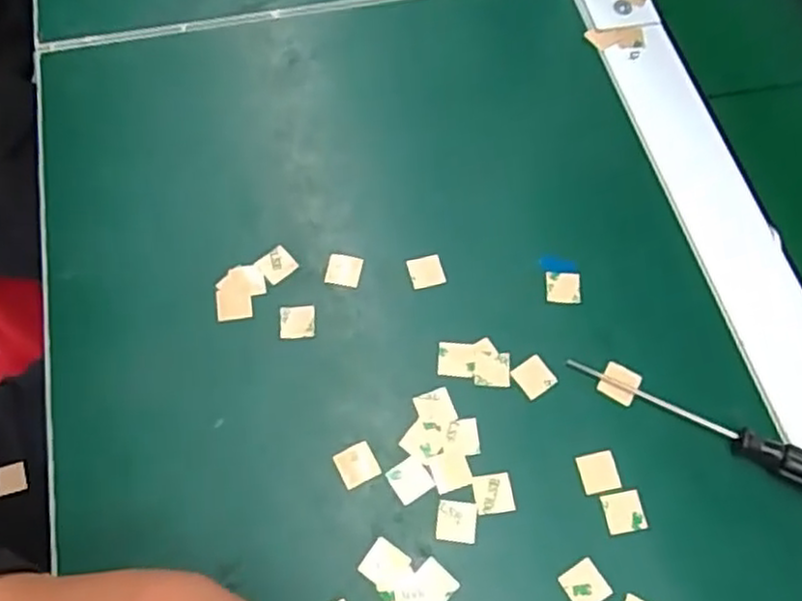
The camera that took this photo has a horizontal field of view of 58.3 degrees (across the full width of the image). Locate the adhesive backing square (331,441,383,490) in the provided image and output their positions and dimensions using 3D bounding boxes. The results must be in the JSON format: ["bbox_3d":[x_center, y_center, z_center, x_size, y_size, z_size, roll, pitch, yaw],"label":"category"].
[{"bbox_3d":[-0.018,0.067,0.294,0.016,0.004,0.016,-23,73,-15],"label":"adhesive backing square"}]

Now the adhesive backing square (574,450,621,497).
[{"bbox_3d":[0.081,0.071,0.295,0.015,0.004,0.016,-12,71,-3],"label":"adhesive backing square"}]

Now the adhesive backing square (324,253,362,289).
[{"bbox_3d":[-0.027,-0.014,0.333,0.015,0.004,0.014,13,73,-4],"label":"adhesive backing square"}]

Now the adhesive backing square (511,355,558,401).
[{"bbox_3d":[0.058,0.034,0.313,0.016,0.004,0.015,-35,76,-13],"label":"adhesive backing square"}]

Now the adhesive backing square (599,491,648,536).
[{"bbox_3d":[0.090,0.085,0.289,0.016,0.004,0.015,-10,67,-3],"label":"adhesive backing square"}]

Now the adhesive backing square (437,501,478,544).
[{"bbox_3d":[0.022,0.088,0.286,0.016,0.004,0.016,7,65,1],"label":"adhesive backing square"}]

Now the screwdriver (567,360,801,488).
[{"bbox_3d":[0.134,0.053,0.297,0.130,0.014,0.012,29,67,12],"label":"screwdriver"}]

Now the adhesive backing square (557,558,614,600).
[{"bbox_3d":[0.071,0.110,0.277,0.016,0.004,0.016,-30,72,-14],"label":"adhesive backing square"}]

